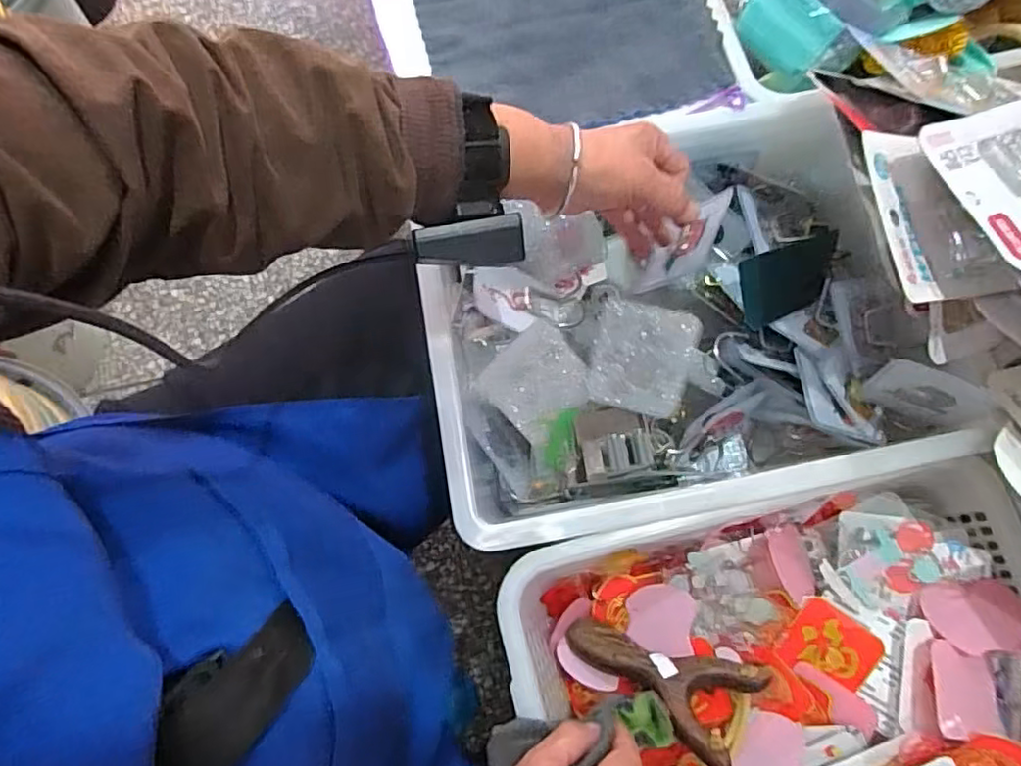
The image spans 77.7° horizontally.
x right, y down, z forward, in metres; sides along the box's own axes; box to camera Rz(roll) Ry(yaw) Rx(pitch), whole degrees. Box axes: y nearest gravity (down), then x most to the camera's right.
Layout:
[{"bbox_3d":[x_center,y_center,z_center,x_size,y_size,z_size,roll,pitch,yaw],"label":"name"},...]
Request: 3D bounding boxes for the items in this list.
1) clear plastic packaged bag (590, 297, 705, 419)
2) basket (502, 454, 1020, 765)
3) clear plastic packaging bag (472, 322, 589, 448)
[{"bbox_3d":[0.105,-0.019,0.507,0.076,0.007,0.083,13,93,7],"label":"clear plastic packaged bag"},{"bbox_3d":[0.206,0.228,0.468,0.381,0.102,0.287,-14,74,-5],"label":"basket"},{"bbox_3d":[0.020,0.000,0.503,0.077,0.011,0.075,-43,108,-2],"label":"clear plastic packaging bag"}]

